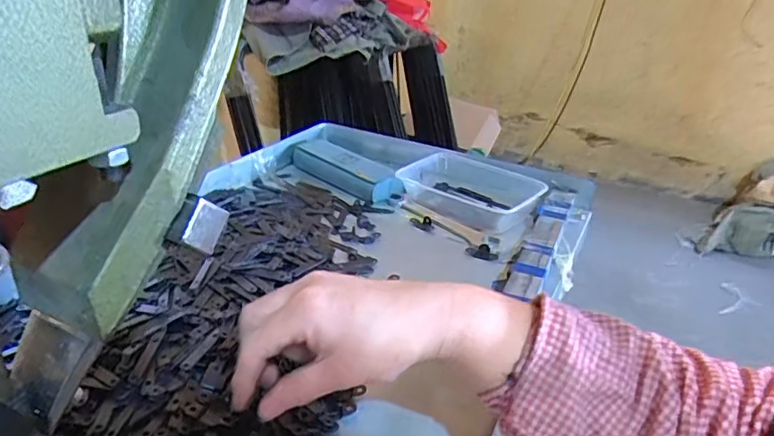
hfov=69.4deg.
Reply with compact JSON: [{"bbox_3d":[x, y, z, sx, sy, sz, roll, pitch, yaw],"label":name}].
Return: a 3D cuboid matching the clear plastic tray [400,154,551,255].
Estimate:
[{"bbox_3d":[0.102,-0.035,0.693,0.176,0.039,0.125,22,32,31],"label":"clear plastic tray"}]

